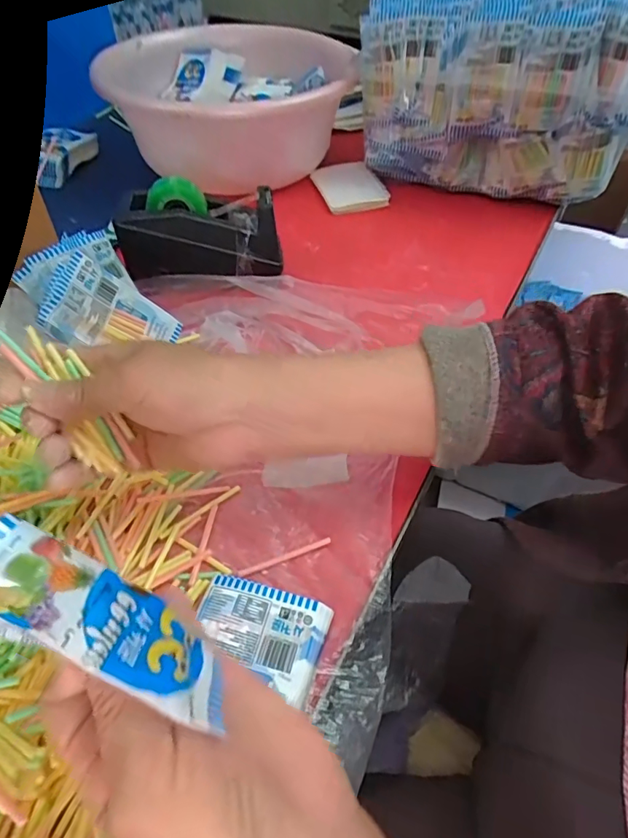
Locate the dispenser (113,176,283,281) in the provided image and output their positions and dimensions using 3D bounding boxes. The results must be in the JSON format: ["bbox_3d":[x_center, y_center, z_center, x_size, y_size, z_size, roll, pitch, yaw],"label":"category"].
[{"bbox_3d":[-0.109,-0.182,0.465,0.143,0.071,0.064,-8,51,-8],"label":"dispenser"}]

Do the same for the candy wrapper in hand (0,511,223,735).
[{"bbox_3d":[-0.073,0.071,0.172,0.099,0.010,0.041,38,23,-18],"label":"candy wrapper in hand"}]

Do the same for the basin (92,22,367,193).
[{"bbox_3d":[-0.085,-0.397,0.648,0.304,0.111,0.304,1,50,-1],"label":"basin"}]

